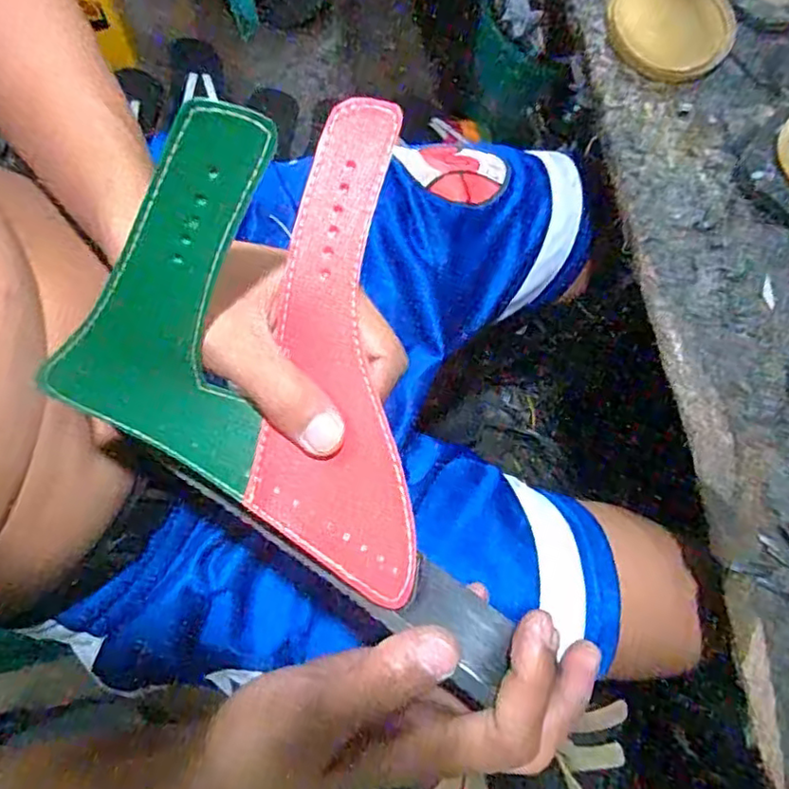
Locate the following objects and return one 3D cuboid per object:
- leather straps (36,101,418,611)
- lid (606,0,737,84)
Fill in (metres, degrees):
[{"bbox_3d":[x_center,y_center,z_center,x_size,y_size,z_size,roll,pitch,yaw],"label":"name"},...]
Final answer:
[{"bbox_3d":[-0.037,-0.029,0.243,0.153,0.038,0.162,24,80,6],"label":"leather straps"},{"bbox_3d":[0.210,-0.286,0.466,0.096,0.007,0.095,0,78,1],"label":"lid"}]

